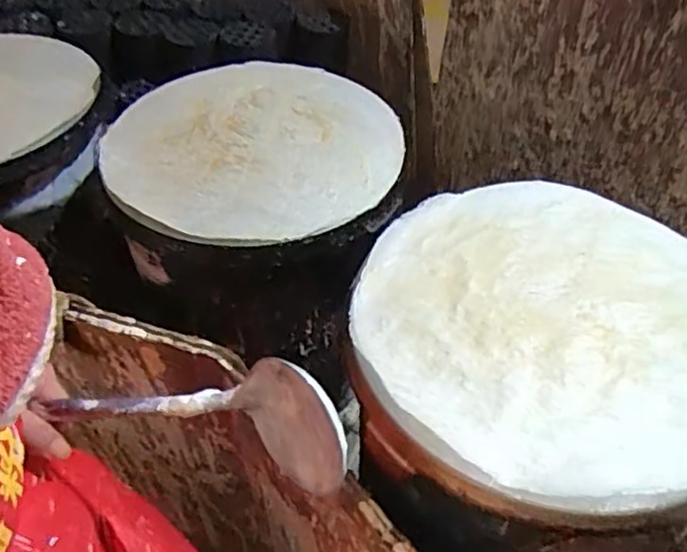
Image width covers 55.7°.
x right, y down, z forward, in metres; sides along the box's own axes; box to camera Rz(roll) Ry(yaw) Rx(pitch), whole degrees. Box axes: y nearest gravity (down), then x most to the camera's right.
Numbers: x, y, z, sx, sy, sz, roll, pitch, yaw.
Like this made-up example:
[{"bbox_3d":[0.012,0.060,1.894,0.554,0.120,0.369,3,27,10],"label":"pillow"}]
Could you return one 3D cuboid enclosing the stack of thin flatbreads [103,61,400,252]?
[{"bbox_3d":[-0.110,-0.170,0.832,0.350,0.026,0.352,11,48,10],"label":"stack of thin flatbreads"}]

